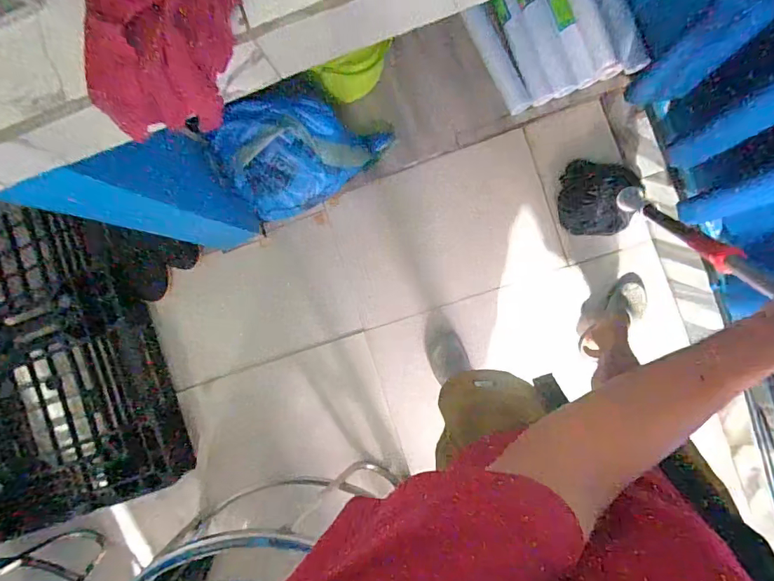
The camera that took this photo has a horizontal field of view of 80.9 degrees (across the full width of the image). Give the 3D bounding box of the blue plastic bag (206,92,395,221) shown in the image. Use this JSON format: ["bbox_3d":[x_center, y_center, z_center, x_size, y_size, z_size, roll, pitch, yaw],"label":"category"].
[{"bbox_3d":[-0.191,-0.329,1.119,0.395,0.386,0.210,-31,87,5],"label":"blue plastic bag"}]

